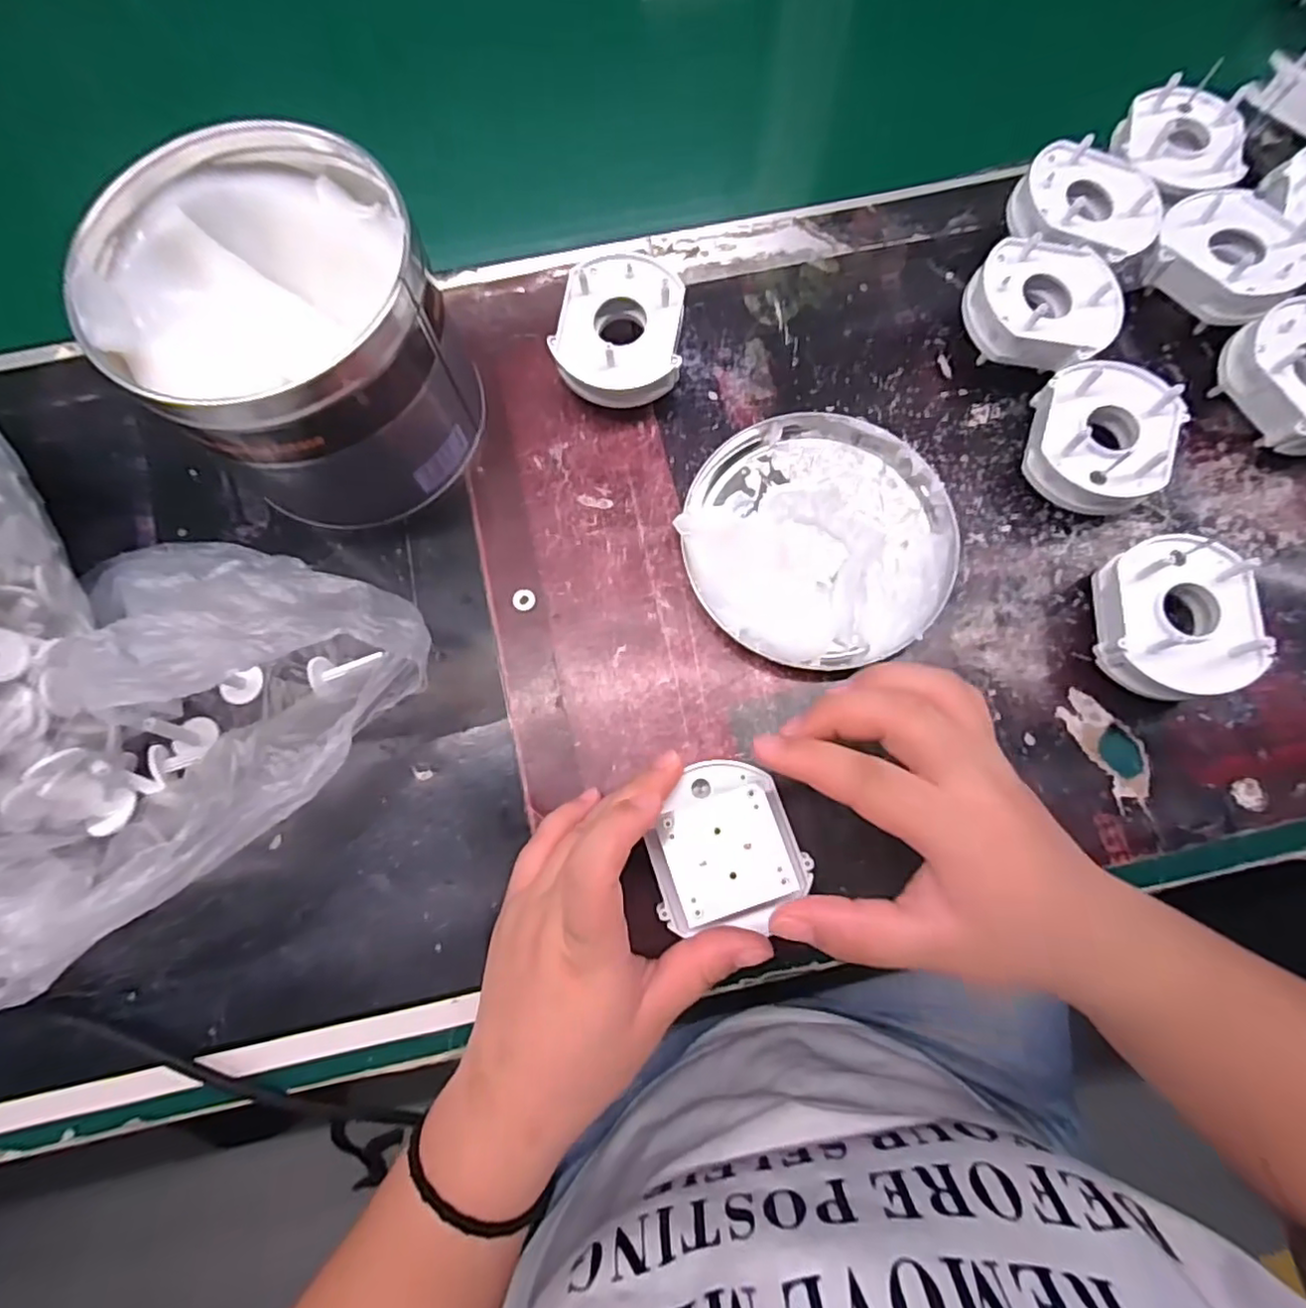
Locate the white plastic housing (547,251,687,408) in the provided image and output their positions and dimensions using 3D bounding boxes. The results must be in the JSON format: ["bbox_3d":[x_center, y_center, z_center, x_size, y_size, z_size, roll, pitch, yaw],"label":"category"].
[{"bbox_3d":[-0.016,-0.158,0.320,0.060,0.039,0.070,4,76,1],"label":"white plastic housing"}]

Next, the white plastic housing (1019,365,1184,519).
[{"bbox_3d":[0.214,-0.101,0.305,0.064,0.037,0.065,9,77,2],"label":"white plastic housing"}]

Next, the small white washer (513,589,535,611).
[{"bbox_3d":[-0.062,-0.026,0.305,0.011,0.004,0.010,0,76,0],"label":"small white washer"}]

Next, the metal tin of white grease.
[{"bbox_3d":[-0.153,-0.135,0.283,0.125,0.101,0.125,0,76,0],"label":"metal tin of white grease"}]

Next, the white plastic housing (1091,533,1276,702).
[{"bbox_3d":[0.232,-0.014,0.283,0.060,0.035,0.070,6,76,2],"label":"white plastic housing"}]

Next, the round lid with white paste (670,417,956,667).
[{"bbox_3d":[0.080,-0.058,0.302,0.125,0.024,0.126,0,76,0],"label":"round lid with white paste"}]

